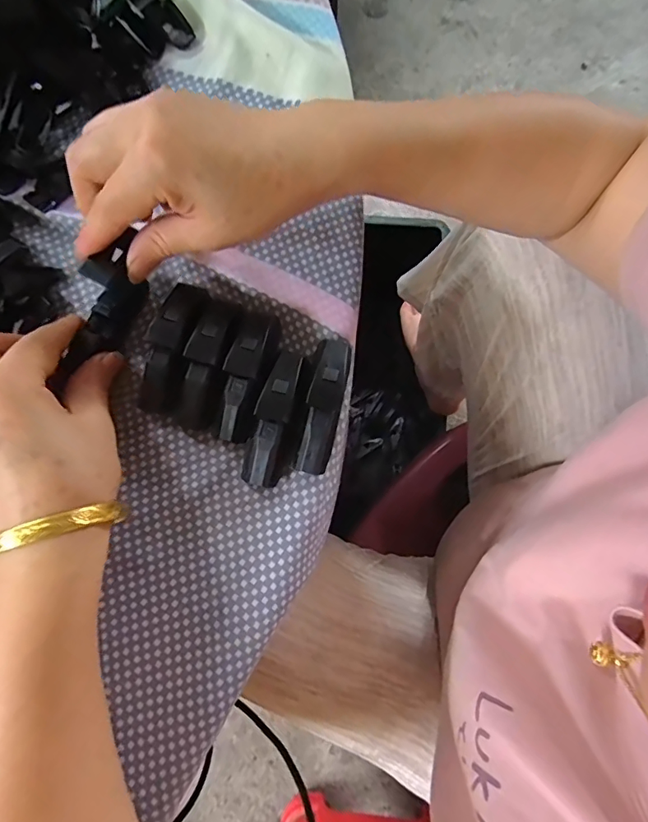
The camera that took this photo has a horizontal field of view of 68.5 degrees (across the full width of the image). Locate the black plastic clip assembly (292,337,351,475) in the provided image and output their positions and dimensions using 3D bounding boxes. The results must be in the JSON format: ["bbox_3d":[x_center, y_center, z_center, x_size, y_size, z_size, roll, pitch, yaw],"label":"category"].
[{"bbox_3d":[0.001,-0.005,0.253,0.017,0.023,0.076,13,80,1],"label":"black plastic clip assembly"}]

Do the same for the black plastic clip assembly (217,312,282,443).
[{"bbox_3d":[-0.040,-0.019,0.253,0.022,0.024,0.070,15,80,2],"label":"black plastic clip assembly"}]

